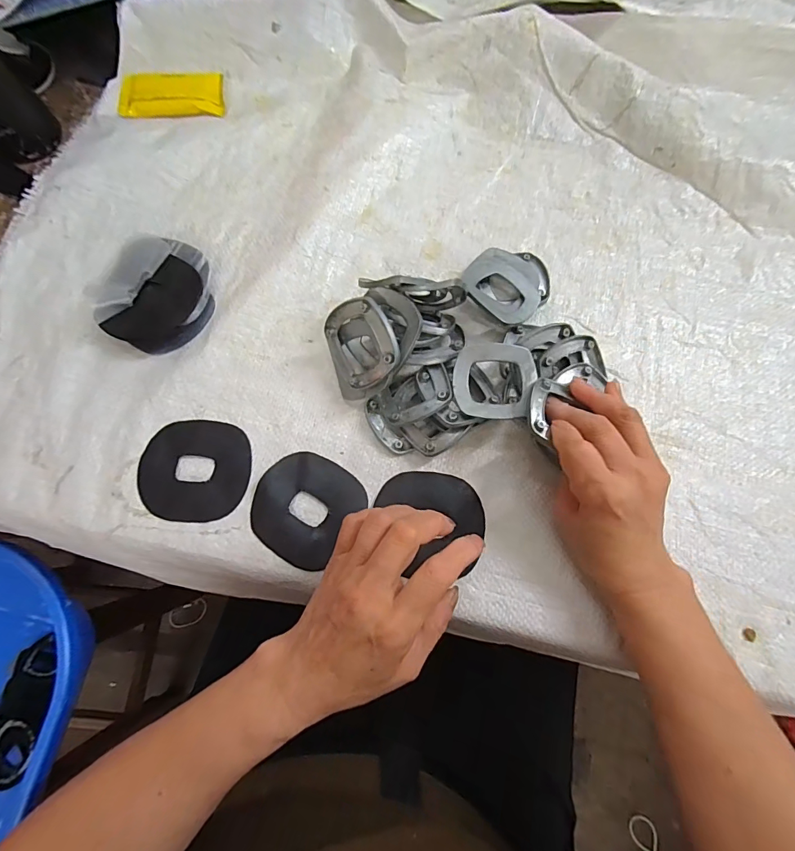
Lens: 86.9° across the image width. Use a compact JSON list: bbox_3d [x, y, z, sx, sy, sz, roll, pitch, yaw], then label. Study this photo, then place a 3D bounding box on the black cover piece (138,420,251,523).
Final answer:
[{"bbox_3d":[-0.153,0.033,0.318,0.080,0.004,0.076,5,74,1],"label":"black cover piece"}]

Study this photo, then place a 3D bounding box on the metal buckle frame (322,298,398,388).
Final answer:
[{"bbox_3d":[-0.029,-0.059,0.310,0.009,0.061,0.061,-29,92,-51],"label":"metal buckle frame"}]

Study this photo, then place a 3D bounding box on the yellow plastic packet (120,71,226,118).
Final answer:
[{"bbox_3d":[-0.226,-0.332,0.420,0.101,0.007,0.051,-1,74,-1],"label":"yellow plastic packet"}]

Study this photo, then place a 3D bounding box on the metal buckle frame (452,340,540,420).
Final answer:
[{"bbox_3d":[0.072,-0.033,0.305,0.058,0.010,0.057,6,74,1],"label":"metal buckle frame"}]

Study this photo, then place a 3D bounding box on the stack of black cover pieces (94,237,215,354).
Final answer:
[{"bbox_3d":[-0.194,-0.109,0.345,0.074,0.028,0.094,22,75,6],"label":"stack of black cover pieces"}]

